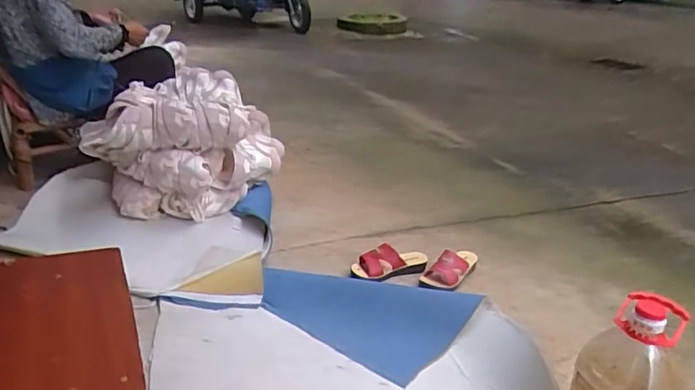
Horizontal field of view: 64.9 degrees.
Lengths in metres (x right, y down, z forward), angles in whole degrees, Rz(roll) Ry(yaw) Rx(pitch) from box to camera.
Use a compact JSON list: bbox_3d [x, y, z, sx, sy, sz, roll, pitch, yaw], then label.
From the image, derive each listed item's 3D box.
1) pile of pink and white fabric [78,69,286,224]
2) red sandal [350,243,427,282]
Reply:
[{"bbox_3d":[-0.509,-0.149,1.732,0.580,0.379,0.344,-3,25,-9],"label":"pile of pink and white fabric"},{"bbox_3d":[0.117,0.182,1.489,0.206,0.067,0.078,-5,26,-19],"label":"red sandal"}]

